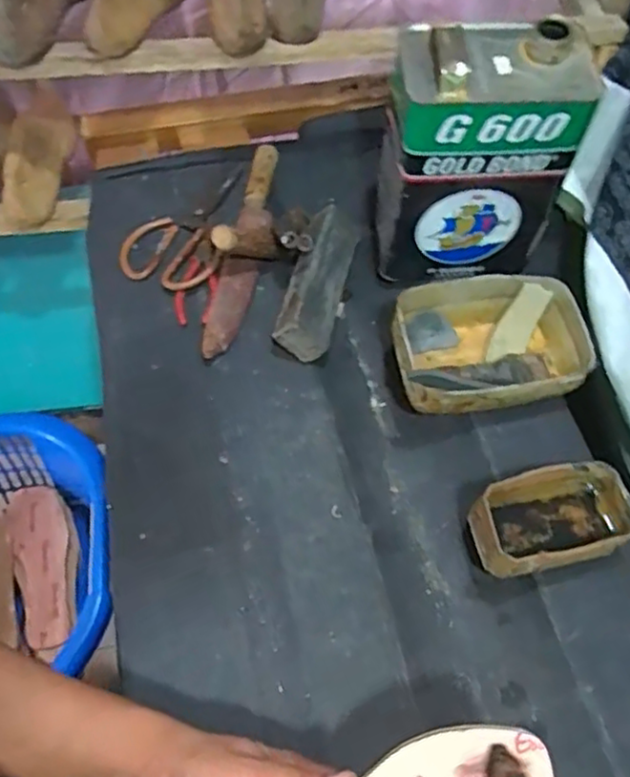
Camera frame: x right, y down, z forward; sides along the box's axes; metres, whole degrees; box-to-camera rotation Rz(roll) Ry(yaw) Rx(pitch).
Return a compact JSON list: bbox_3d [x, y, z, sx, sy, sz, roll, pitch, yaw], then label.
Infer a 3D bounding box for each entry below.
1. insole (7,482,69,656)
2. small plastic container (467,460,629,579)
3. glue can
[{"bbox_3d":[-0.399,0.256,0.974,0.076,0.014,0.239,-16,63,-12],"label":"insole"},{"bbox_3d":[0.205,0.118,0.586,0.128,0.066,0.076,-11,62,-9],"label":"small plastic container"},{"bbox_3d":[0.149,-0.219,0.653,0.167,0.235,0.105,-7,61,-8],"label":"glue can"}]

